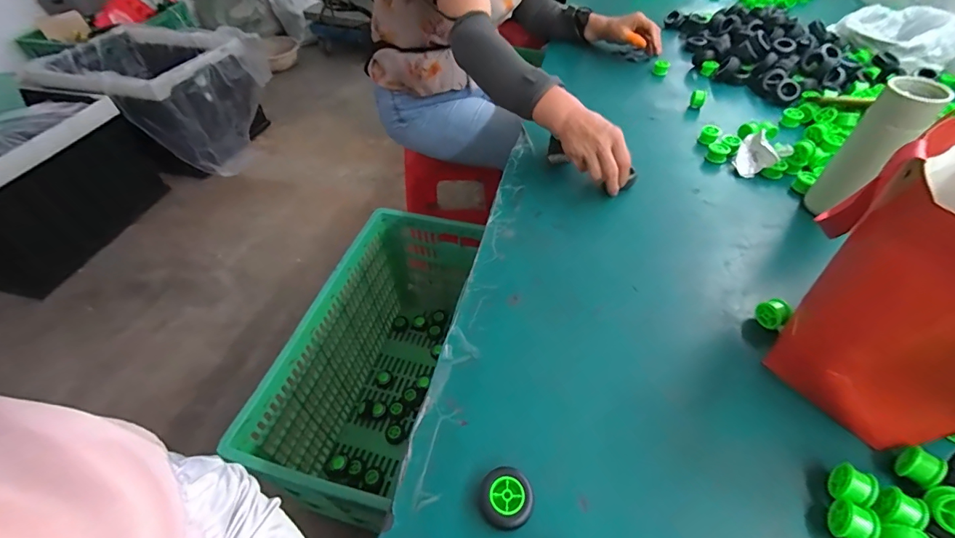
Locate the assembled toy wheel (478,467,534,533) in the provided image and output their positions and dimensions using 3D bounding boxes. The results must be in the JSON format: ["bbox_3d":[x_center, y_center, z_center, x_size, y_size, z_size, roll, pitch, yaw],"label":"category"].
[{"bbox_3d":[0.026,0.214,0.386,0.048,0.028,0.048,-1,47,1],"label":"assembled toy wheel"}]

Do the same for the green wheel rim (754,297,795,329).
[{"bbox_3d":[0.357,0.053,0.503,0.029,0.031,0.028,-15,50,-14],"label":"green wheel rim"}]

